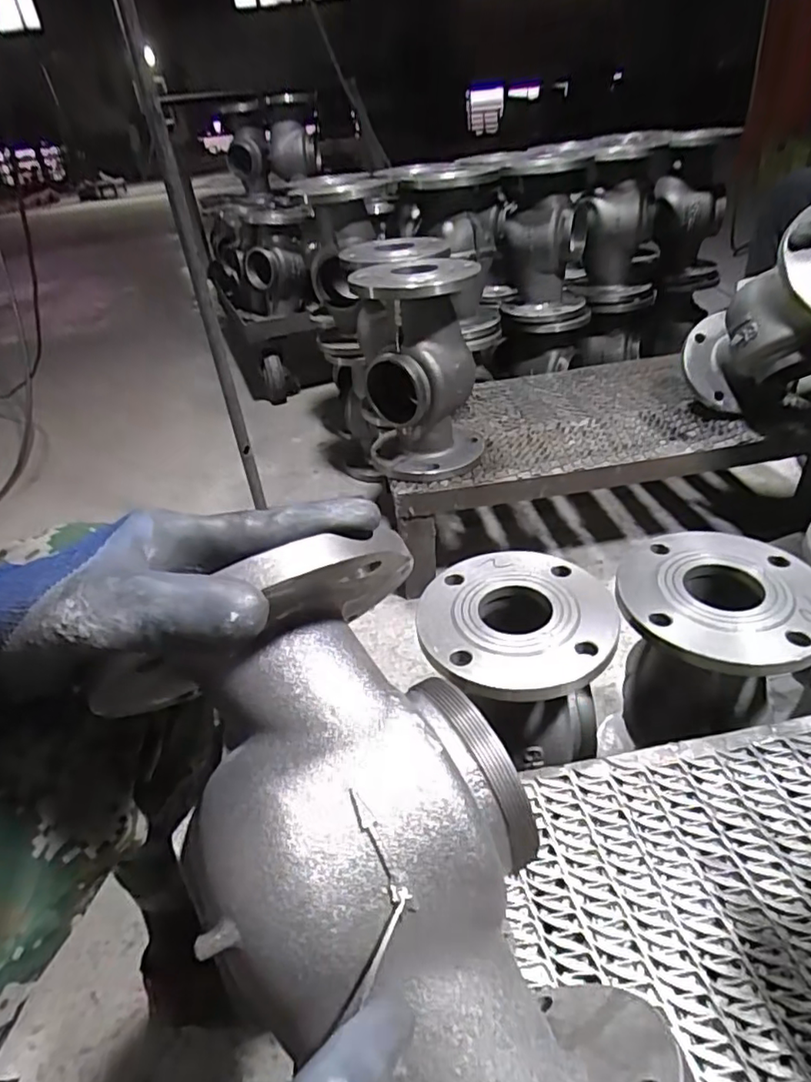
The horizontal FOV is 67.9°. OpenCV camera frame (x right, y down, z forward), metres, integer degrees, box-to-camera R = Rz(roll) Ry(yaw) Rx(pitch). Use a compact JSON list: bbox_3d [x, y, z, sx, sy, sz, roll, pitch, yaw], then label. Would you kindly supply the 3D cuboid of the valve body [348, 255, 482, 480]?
[{"bbox_3d":[0.024,-0.239,0.865,0.154,0.281,0.169,-4,36,3],"label":"valve body"}]

